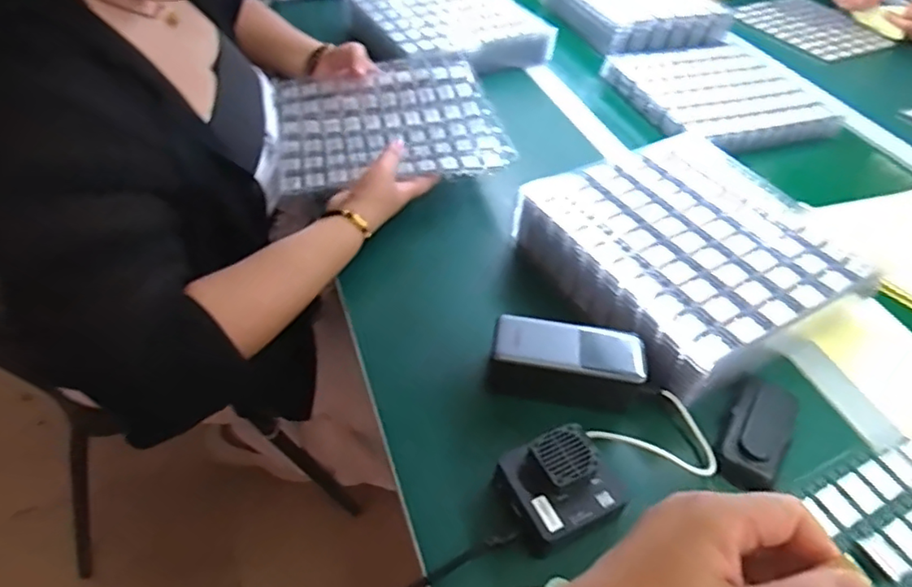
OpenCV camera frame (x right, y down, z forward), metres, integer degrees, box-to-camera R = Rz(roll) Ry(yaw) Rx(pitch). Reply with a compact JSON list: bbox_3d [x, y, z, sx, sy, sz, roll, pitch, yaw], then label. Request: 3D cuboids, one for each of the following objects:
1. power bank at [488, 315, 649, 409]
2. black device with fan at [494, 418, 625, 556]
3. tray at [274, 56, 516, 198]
[{"bbox_3d":[0.097,0.064,0.522,0.133,0.058,0.059,10,46,3],"label":"power bank"},{"bbox_3d":[0.079,0.144,0.441,0.079,0.040,0.073,-15,49,-20],"label":"black device with fan"},{"bbox_3d":[-0.086,-0.226,0.752,0.272,0.026,0.251,-7,47,-13],"label":"tray"}]

